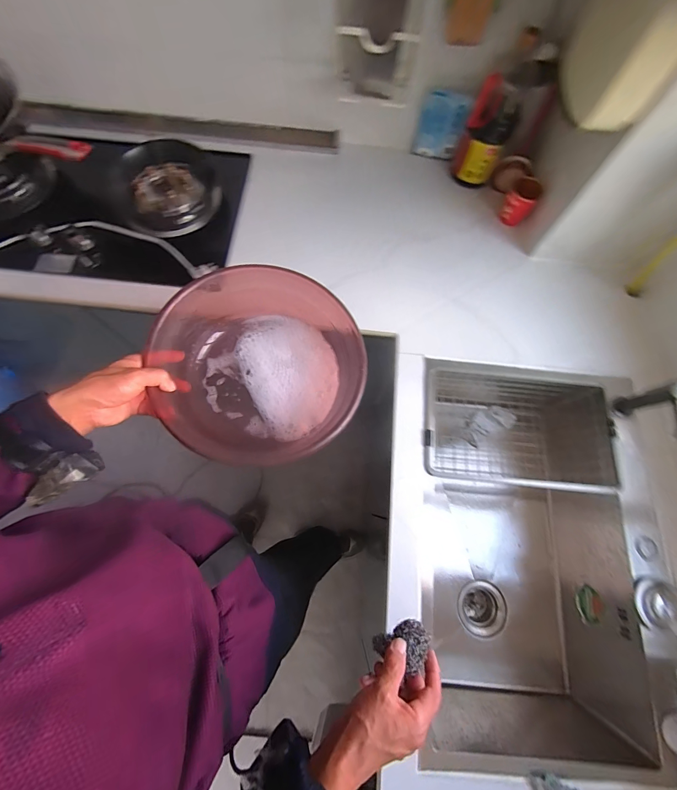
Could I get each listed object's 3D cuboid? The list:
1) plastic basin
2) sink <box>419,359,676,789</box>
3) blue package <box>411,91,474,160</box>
[{"bbox_3d":[-0.120,-0.048,0.542,0.293,0.133,0.284,1,73,-2],"label":"plastic basin"},{"bbox_3d":[0.377,0.296,0.716,0.437,0.251,0.694,0,73,-2],"label":"sink"},{"bbox_3d":[0.255,-0.662,0.827,0.113,0.137,0.023,8,72,0],"label":"blue package"}]

